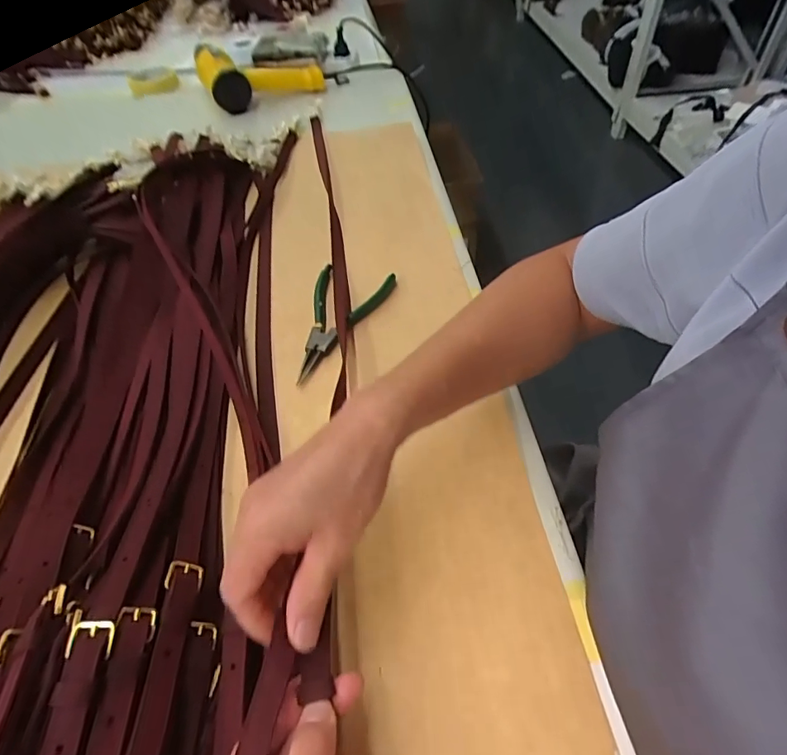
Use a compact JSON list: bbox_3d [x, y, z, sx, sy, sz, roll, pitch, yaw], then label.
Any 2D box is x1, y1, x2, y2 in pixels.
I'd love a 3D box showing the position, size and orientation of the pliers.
[{"bbox_3d":[-0.069,-0.061,0.521,0.085,0.013,0.171,16,53,16],"label":"pliers"}]

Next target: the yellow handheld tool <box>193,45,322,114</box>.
[{"bbox_3d":[-0.252,-0.603,0.962,0.229,0.085,0.217,-23,53,-14],"label":"yellow handheld tool"}]

